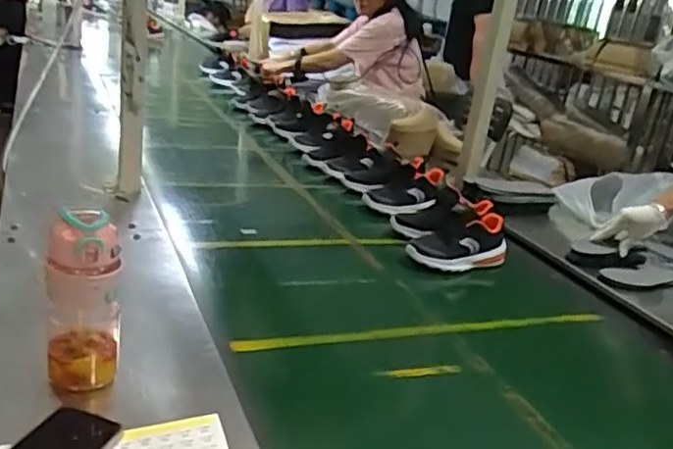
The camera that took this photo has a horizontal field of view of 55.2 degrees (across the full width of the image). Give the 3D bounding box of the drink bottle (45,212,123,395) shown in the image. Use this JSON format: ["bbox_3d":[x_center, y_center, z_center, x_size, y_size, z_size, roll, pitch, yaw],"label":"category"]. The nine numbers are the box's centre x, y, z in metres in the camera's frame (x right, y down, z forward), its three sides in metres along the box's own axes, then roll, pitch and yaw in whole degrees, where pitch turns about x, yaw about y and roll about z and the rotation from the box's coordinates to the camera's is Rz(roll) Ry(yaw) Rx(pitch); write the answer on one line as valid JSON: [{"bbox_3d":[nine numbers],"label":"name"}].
[{"bbox_3d":[-0.273,0.088,0.695,0.073,0.201,0.062,0,22,-19],"label":"drink bottle"}]

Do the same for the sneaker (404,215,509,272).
[{"bbox_3d":[0.246,0.033,1.287,0.202,0.110,0.086,-2,22,-25],"label":"sneaker"}]

